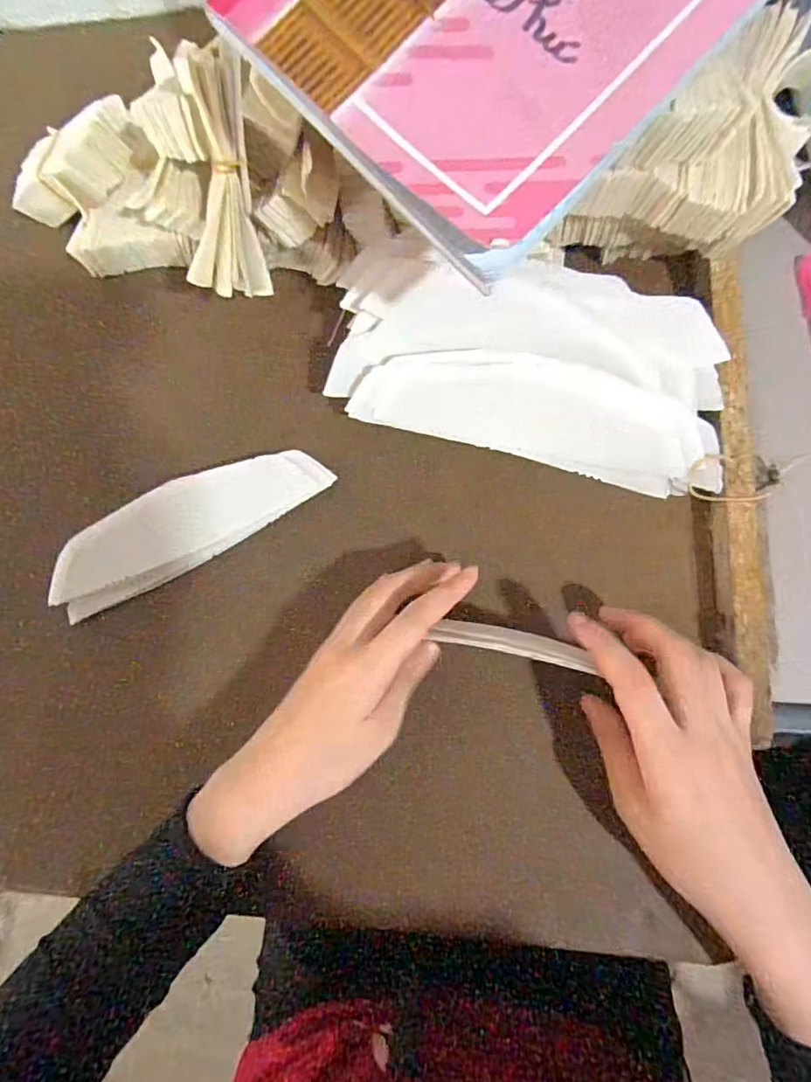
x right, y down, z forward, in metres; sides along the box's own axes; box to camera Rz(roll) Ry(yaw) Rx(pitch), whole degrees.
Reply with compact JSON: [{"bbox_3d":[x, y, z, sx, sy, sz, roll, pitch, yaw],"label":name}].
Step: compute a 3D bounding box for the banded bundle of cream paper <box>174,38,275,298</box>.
[{"bbox_3d":[-0.112,-0.216,0.337,0.040,0.026,0.128,12,131,8],"label":"banded bundle of cream paper"}]

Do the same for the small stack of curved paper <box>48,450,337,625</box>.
[{"bbox_3d":[-0.151,-0.014,0.377,0.198,0.013,0.058,-28,76,3],"label":"small stack of curved paper"}]

